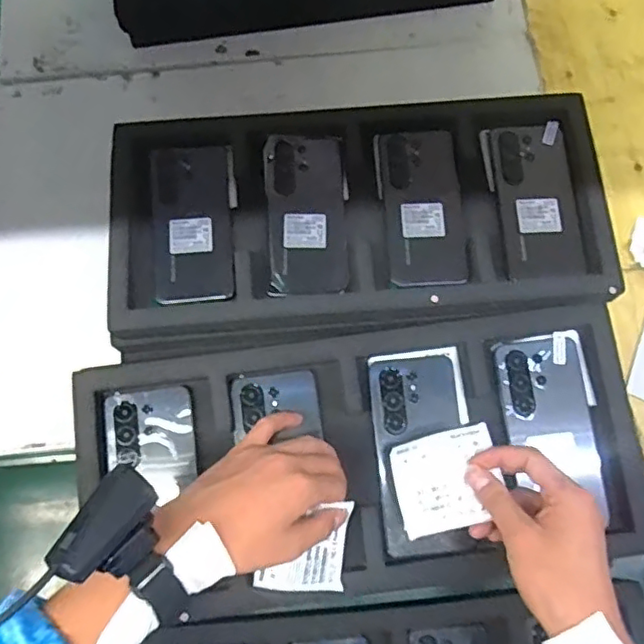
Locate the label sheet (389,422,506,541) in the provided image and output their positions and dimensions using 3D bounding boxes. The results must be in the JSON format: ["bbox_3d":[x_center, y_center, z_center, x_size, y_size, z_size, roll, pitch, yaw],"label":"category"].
[{"bbox_3d":[0.098,0.124,0.475,0.081,0.009,0.071,-20,66,14],"label":"label sheet"}]

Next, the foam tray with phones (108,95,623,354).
[{"bbox_3d":[0.037,-0.107,0.588,0.470,0.024,0.232,-5,73,-2],"label":"foam tray with phones"}]

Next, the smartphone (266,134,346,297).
[{"bbox_3d":[-0.015,-0.107,0.592,0.073,0.008,0.168,-2,73,-1],"label":"smartphone"}]

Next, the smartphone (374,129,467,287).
[{"bbox_3d":[0.098,-0.113,0.595,0.078,0.007,0.164,-3,73,-2],"label":"smartphone"}]

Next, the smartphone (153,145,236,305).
[{"bbox_3d":[-0.124,-0.098,0.590,0.075,0.008,0.165,-5,73,-2],"label":"smartphone"}]

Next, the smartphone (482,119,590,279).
[{"bbox_3d":[0.209,-0.120,0.596,0.078,0.011,0.165,-3,73,-2],"label":"smartphone"}]

